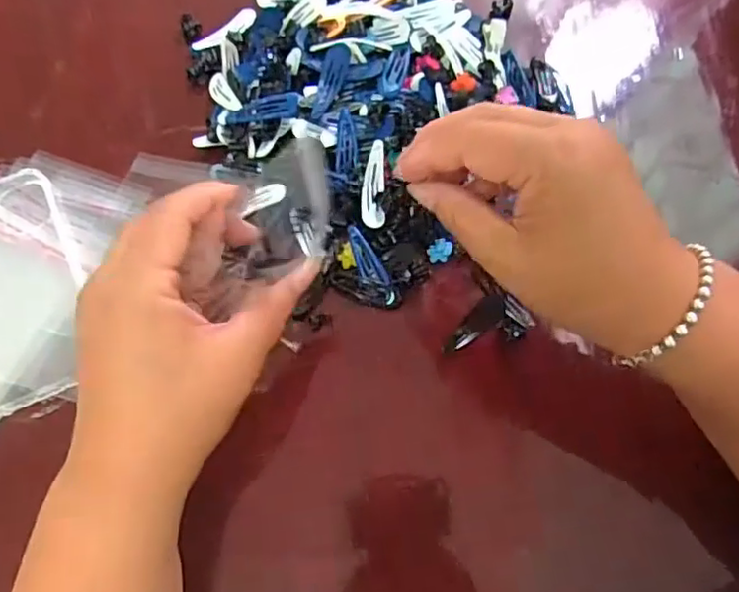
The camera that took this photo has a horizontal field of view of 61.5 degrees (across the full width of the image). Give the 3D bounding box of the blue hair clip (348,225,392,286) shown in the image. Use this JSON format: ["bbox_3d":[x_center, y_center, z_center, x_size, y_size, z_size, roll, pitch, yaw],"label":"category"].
[{"bbox_3d":[-0.002,-0.021,0.344,0.012,0.004,0.038,-31,88,-11],"label":"blue hair clip"}]

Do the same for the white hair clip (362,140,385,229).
[{"bbox_3d":[0.003,-0.062,0.344,0.013,0.004,0.047,4,93,1],"label":"white hair clip"}]

